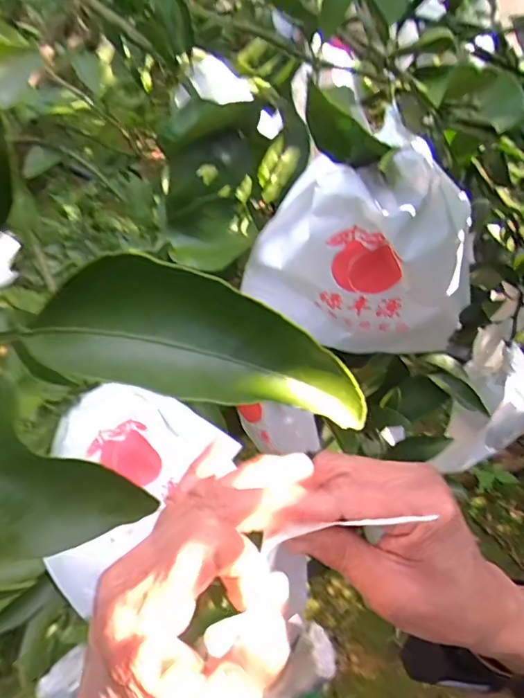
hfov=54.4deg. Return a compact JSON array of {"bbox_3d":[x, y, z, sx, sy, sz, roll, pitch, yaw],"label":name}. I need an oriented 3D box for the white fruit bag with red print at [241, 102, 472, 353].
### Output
[{"bbox_3d":[0.062,-0.059,0.322,0.138,0.133,0.063,-1,44,-6],"label":"white fruit bag with red print"}]

